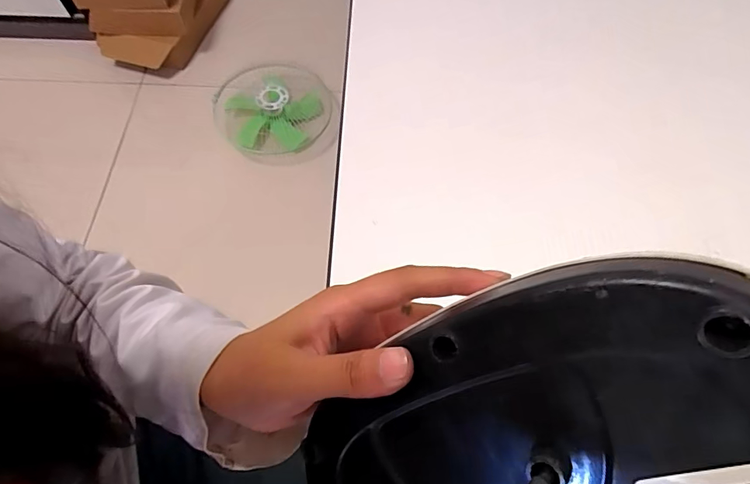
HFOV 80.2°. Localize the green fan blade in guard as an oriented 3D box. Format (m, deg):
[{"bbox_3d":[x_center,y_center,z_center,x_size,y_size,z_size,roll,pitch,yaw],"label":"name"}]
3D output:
[{"bbox_3d":[-0.292,-0.383,1.300,0.332,0.135,0.310,-2,64,-2],"label":"green fan blade in guard"}]

